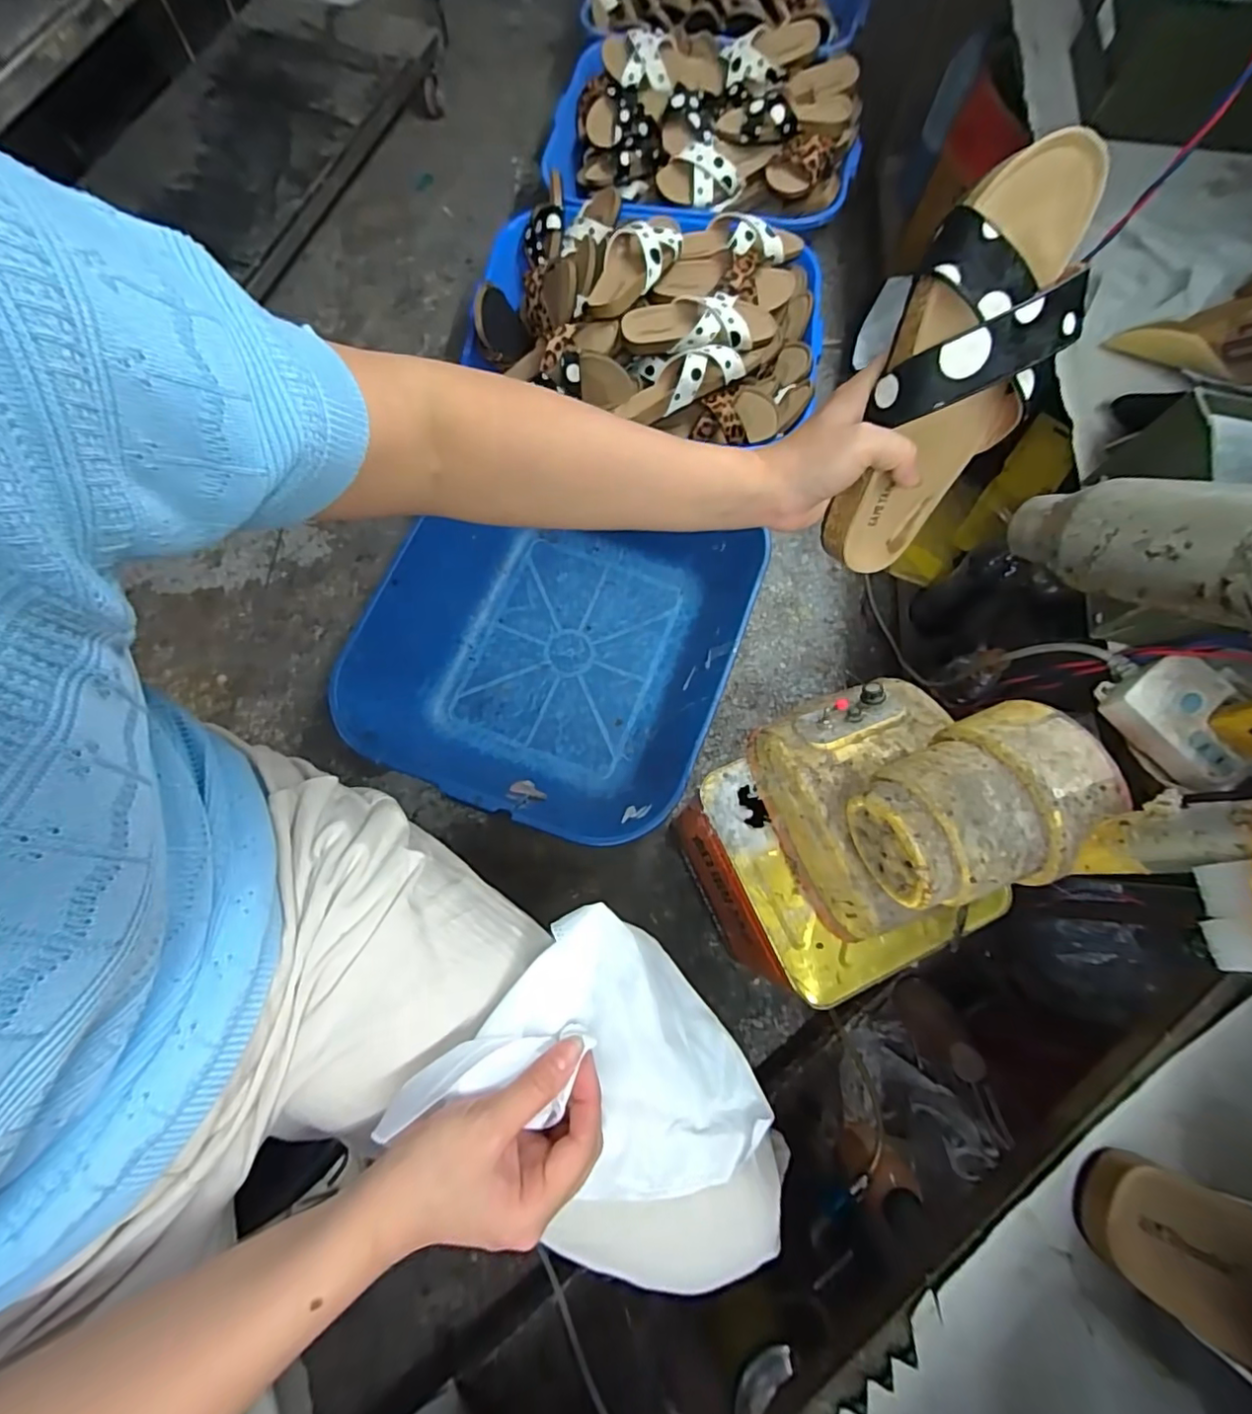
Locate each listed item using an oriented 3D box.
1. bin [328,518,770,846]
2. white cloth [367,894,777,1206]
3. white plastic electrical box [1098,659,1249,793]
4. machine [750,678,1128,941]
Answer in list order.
[{"bbox_3d":[-0.104,-0.096,0.910,0.507,0.181,0.537,22,74,6],"label":"bin"},{"bbox_3d":[-0.009,0.230,0.350,0.173,0.110,0.146,40,77,11],"label":"white cloth"},{"bbox_3d":[0.422,0.013,0.437,0.074,0.027,0.096,-21,74,-7],"label":"white plastic electrical box"},{"bbox_3d":[0.234,0.069,0.479,0.175,0.201,0.206,-23,75,-7],"label":"machine"}]

